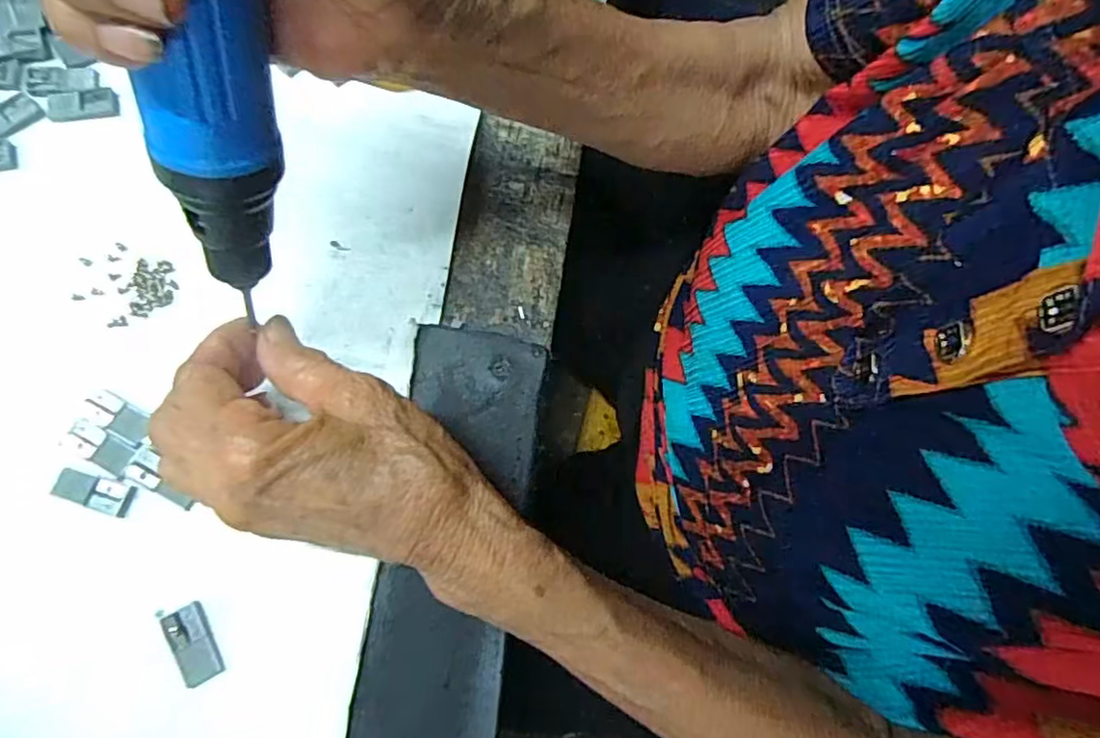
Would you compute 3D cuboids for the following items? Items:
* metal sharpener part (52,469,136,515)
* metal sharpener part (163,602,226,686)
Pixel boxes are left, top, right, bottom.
[{"bbox_3d":[-0.176,0.047,0.240,0.028,0.005,0.012,15,72,-4],"label":"metal sharpener part"},{"bbox_3d":[-0.132,0.101,0.228,0.014,0.004,0.027,-26,79,-15],"label":"metal sharpener part"}]

